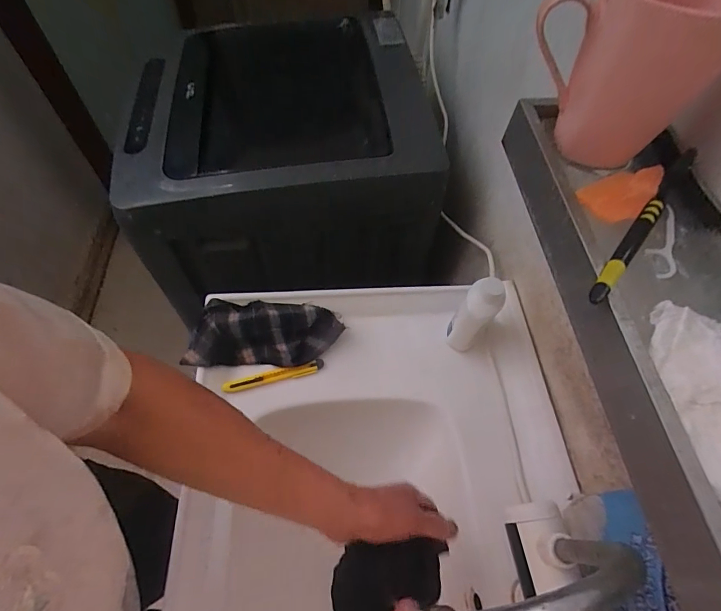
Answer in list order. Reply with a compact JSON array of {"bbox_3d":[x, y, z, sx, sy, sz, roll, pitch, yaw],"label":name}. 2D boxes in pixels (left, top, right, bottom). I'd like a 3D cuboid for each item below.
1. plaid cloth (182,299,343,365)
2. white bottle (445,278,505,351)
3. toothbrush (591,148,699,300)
[{"bbox_3d":[-0.133,0.038,0.564,0.210,0.040,0.100,-2,60,-5],"label":"plaid cloth"},{"bbox_3d":[0.159,0.013,0.546,0.047,0.127,0.060,31,63,14],"label":"white bottle"},{"bbox_3d":[0.199,-0.060,0.273,0.012,0.011,0.170,37,64,17],"label":"toothbrush"}]

